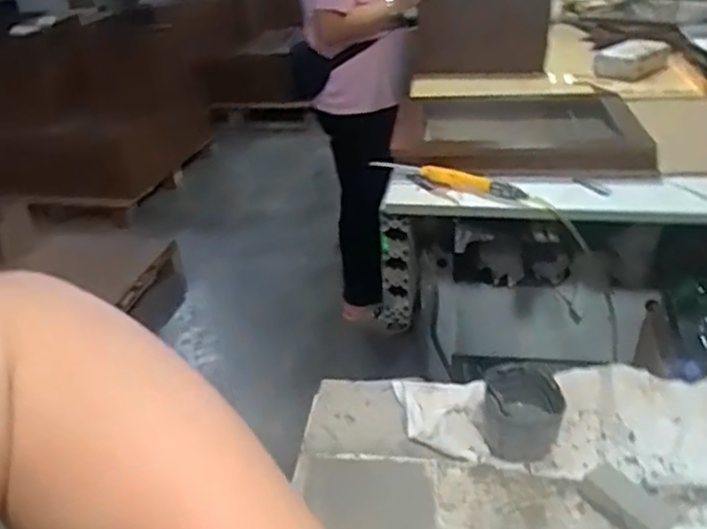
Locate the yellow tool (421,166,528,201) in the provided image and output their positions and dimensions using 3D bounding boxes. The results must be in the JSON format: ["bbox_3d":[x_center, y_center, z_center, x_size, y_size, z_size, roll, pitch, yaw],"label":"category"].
[{"bbox_3d":[0.211,-0.141,1.194,0.196,0.028,0.039,15,34,32],"label":"yellow tool"}]

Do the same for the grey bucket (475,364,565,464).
[{"bbox_3d":[0.147,0.130,0.605,0.064,0.071,0.079,-1,29,6],"label":"grey bucket"}]

